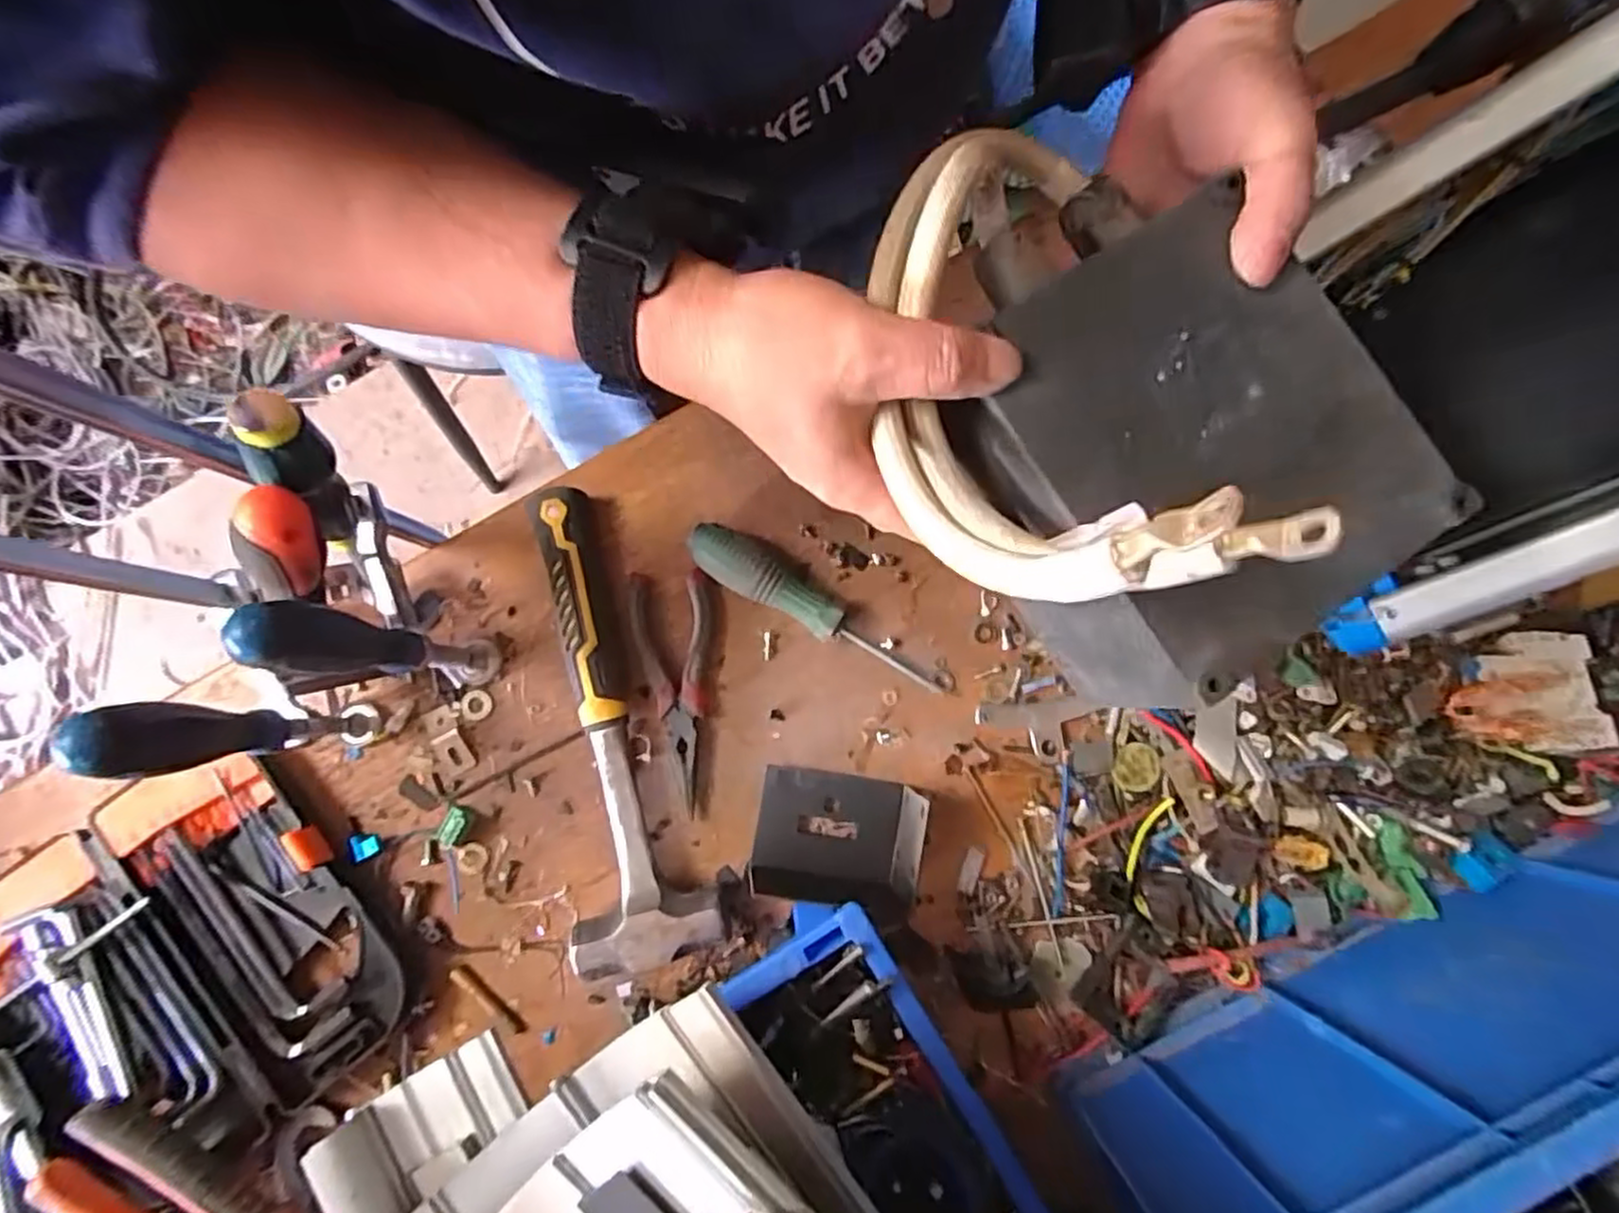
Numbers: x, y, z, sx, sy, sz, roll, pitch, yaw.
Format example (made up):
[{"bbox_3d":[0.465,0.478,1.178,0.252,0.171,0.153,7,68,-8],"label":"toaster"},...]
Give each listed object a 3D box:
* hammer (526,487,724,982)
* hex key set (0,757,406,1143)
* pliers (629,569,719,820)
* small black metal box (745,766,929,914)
[{"bbox_3d":[-0.118,0.068,0.463,0.088,0.042,0.296,-9,83,-4],"label":"hammer"},{"bbox_3d":[-0.362,0.211,0.429,0.186,0.032,0.205,-38,87,-5],"label":"hex key set"},{"bbox_3d":[-0.083,0.052,0.471,0.055,0.018,0.146,-5,85,-3],"label":"pliers"},{"bbox_3d":[0.017,0.149,0.451,0.102,0.047,0.084,8,82,-1],"label":"small black metal box"}]

